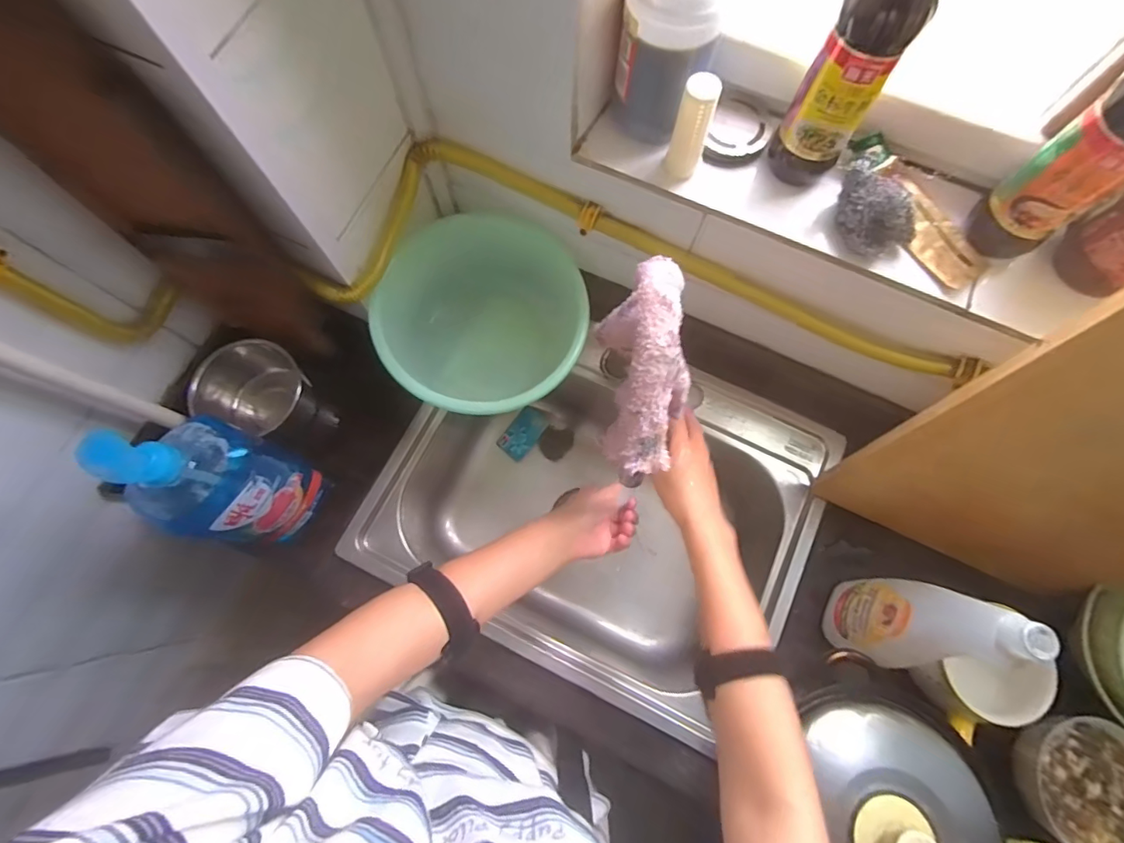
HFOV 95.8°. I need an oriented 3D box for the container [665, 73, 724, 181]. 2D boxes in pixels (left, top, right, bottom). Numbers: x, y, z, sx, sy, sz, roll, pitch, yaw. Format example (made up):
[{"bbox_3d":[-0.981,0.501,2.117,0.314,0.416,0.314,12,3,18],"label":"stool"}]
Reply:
[{"bbox_3d":[0.118,-0.265,0.459,0.031,0.084,0.033,0,74,1],"label":"container"}]

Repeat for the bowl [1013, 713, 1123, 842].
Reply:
[{"bbox_3d":[0.567,0.397,0.556,0.133,0.054,0.139,0,74,1],"label":"bowl"}]

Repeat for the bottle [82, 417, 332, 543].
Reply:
[{"bbox_3d":[-0.336,0.062,0.507,0.068,0.266,0.104,20,75,6],"label":"bottle"}]

